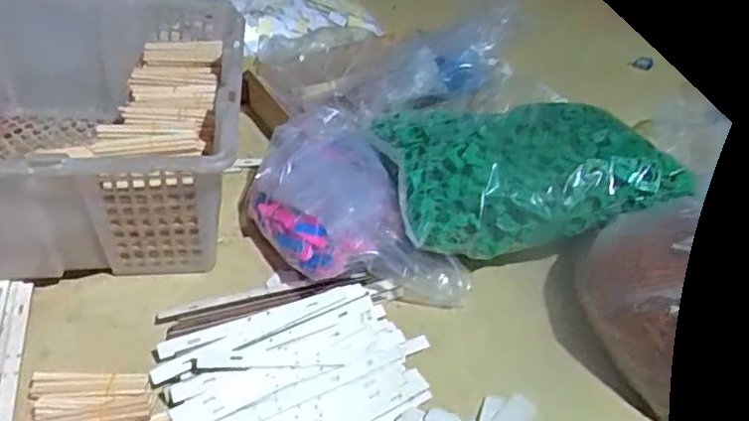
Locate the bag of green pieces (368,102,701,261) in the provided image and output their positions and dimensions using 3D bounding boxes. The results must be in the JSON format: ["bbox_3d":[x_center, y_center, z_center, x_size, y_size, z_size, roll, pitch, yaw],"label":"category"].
[{"bbox_3d":[0.164,-0.054,0.751,0.304,0.093,0.226,-4,44,-9],"label":"bag of green pieces"}]

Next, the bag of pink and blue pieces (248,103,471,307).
[{"bbox_3d":[-0.025,0.006,0.705,0.167,0.087,0.249,-26,52,-29],"label":"bag of pink and blue pieces"}]

